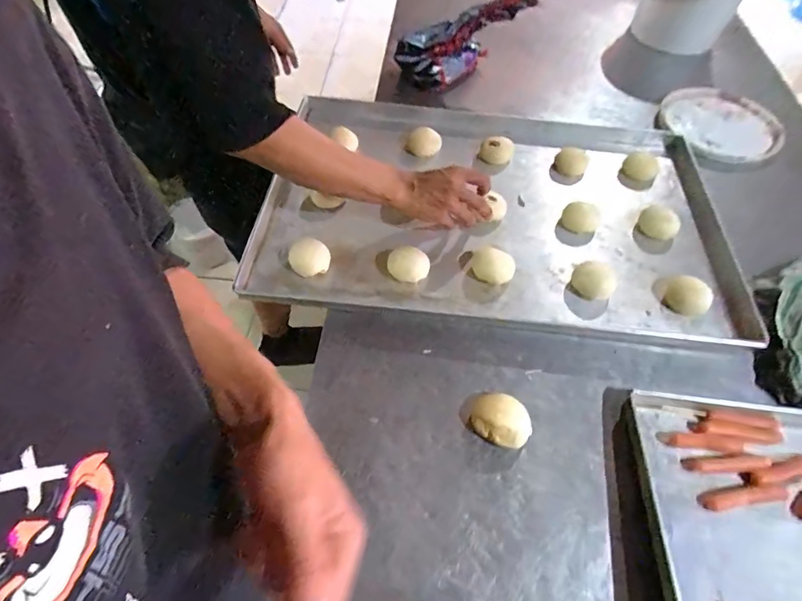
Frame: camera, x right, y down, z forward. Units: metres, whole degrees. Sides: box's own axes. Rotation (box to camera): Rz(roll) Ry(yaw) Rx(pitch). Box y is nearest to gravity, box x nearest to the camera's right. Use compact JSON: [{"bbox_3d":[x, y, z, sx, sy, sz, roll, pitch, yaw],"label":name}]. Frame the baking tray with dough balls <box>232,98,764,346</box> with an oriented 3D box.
[{"bbox_3d":[0.158,-0.151,0.722,0.722,0.062,0.456,7,57,2],"label":"baking tray with dough balls"}]

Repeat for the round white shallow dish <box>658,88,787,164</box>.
[{"bbox_3d":[0.639,-0.357,0.875,0.231,0.038,0.245,1,57,-1],"label":"round white shallow dish"}]

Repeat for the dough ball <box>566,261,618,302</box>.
[{"bbox_3d":[0.273,-0.027,0.627,0.056,0.039,0.049,28,60,15],"label":"dough ball"}]

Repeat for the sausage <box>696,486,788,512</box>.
[{"bbox_3d":[0.379,0.215,0.486,0.097,0.014,0.020,-6,58,-6],"label":"sausage"}]

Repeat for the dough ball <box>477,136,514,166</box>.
[{"bbox_3d":[0.170,-0.267,0.781,0.055,0.036,0.052,1,57,-1],"label":"dough ball"}]

